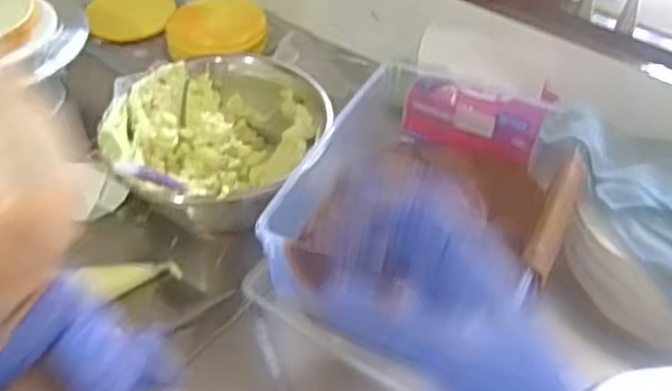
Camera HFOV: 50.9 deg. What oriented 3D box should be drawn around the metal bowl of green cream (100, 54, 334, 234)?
[{"bbox_3d":[-0.168,-0.080,0.935,0.268,0.142,0.248,0,45,0],"label":"metal bowl of green cream"}]

